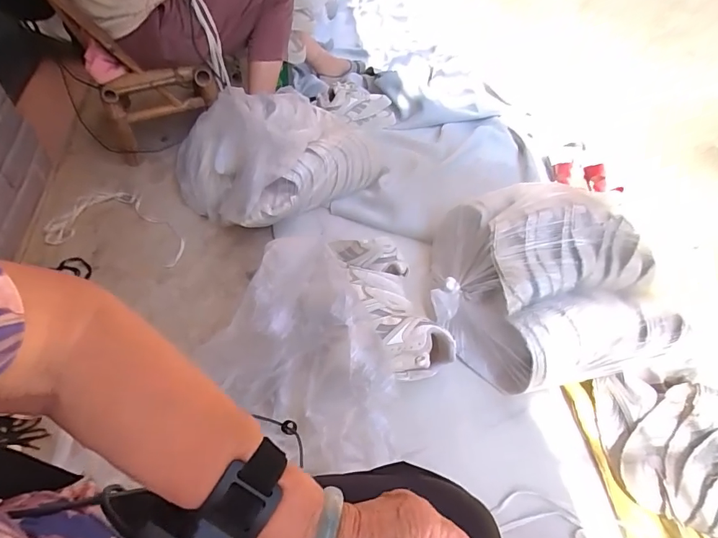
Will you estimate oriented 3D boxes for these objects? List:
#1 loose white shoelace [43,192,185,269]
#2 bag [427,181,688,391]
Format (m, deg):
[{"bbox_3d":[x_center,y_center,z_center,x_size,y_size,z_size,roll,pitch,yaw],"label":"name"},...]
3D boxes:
[{"bbox_3d":[-0.568,-0.110,1.090,0.321,0.022,0.219,11,49,-1],"label":"loose white shoelace"},{"bbox_3d":[0.365,0.019,0.909,0.438,0.209,0.408,-7,50,-6],"label":"bag"}]

